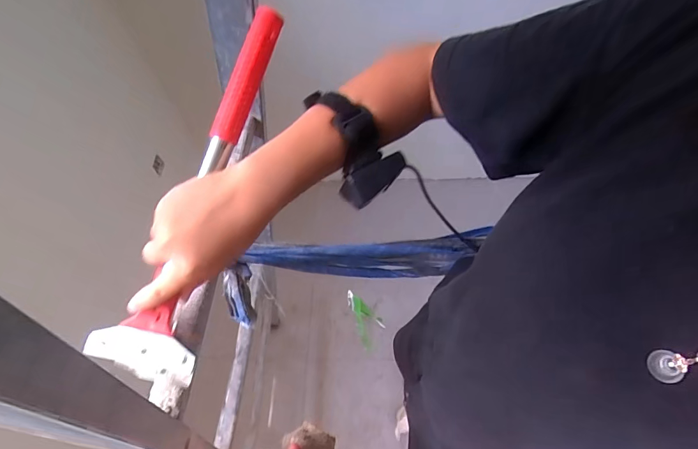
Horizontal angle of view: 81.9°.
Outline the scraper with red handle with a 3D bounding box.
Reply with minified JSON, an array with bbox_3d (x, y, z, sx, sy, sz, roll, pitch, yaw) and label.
[{"bbox_3d":[-0.130,-0.028,0.357,0.088,0.025,0.339,21,90,17],"label":"scraper with red handle"}]

